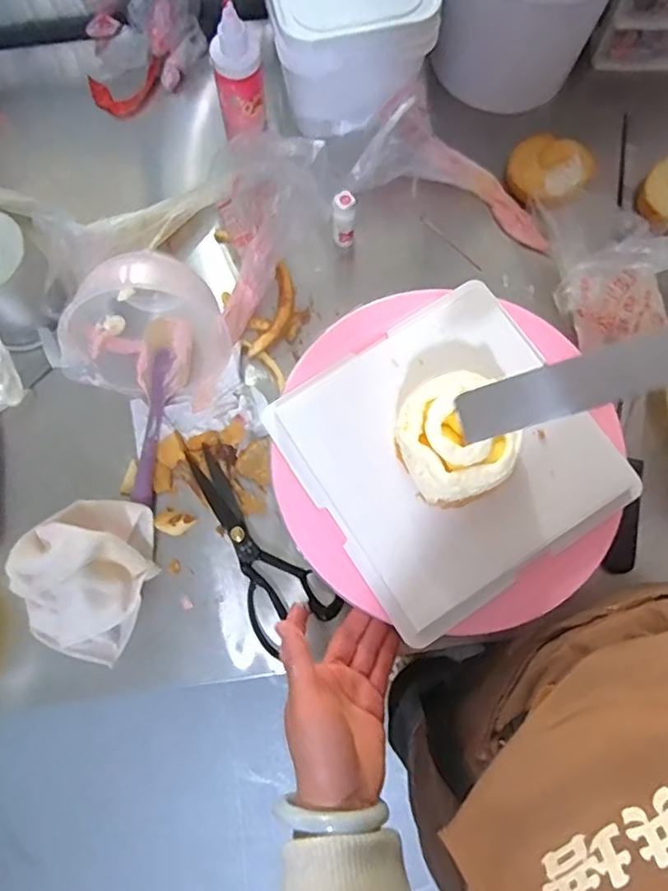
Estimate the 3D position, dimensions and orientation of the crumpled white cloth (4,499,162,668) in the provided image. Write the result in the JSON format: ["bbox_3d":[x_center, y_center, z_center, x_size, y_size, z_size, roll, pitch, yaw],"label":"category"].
[{"bbox_3d":[-0.237,0.117,0.574,0.116,0.076,0.149,22,77,6],"label":"crumpled white cloth"}]

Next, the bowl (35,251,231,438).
[{"bbox_3d":[-0.193,-0.110,0.599,0.161,0.120,0.141,-39,79,-9],"label":"bowl"}]

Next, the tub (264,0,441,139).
[{"bbox_3d":[0.015,-0.466,0.675,0.164,0.125,0.168,-12,76,-3],"label":"tub"}]

